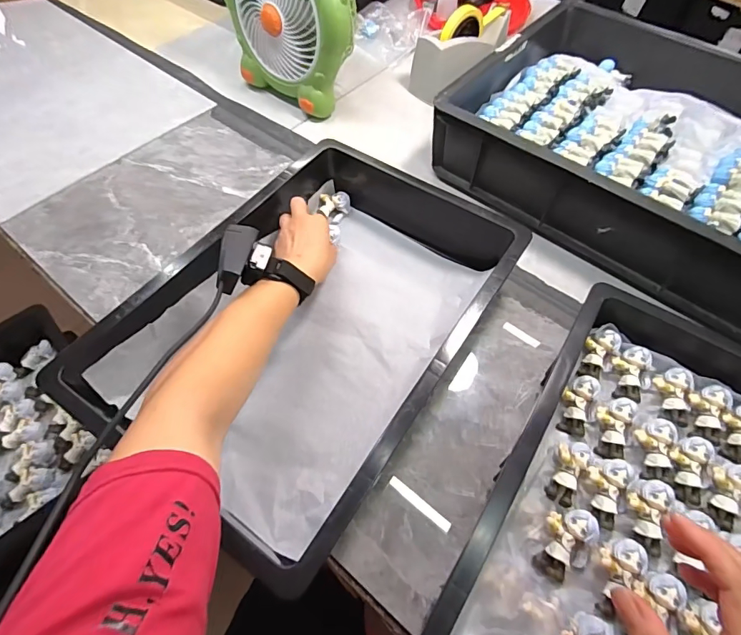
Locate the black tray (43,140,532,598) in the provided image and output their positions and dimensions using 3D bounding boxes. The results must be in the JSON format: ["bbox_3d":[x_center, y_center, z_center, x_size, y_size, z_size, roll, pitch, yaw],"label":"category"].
[{"bbox_3d":[-0.052,-0.017,0.500,0.321,0.094,0.465,30,62,17],"label":"black tray"}]

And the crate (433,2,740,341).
[{"bbox_3d":[0.434,-0.237,0.621,0.591,0.141,0.417,40,65,21],"label":"crate"}]

